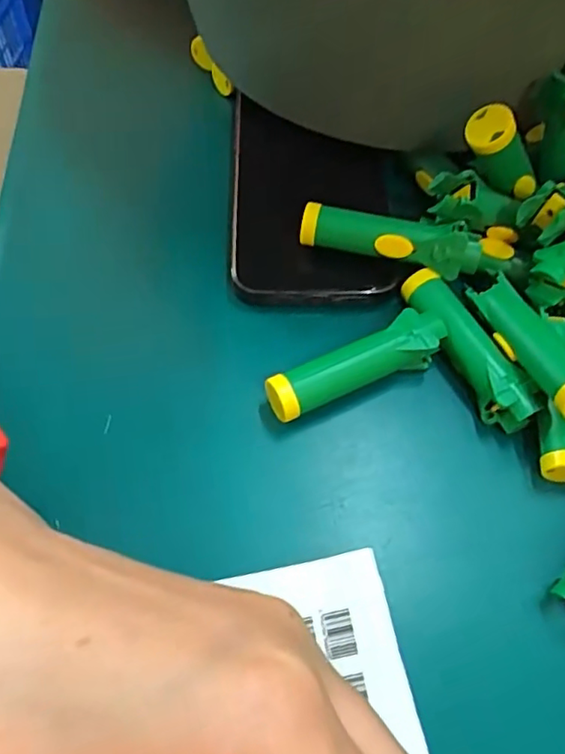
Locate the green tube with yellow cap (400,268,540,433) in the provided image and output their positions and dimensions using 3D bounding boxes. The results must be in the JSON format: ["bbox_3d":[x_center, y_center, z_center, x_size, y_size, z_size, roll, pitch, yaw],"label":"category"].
[{"bbox_3d":[0.082,-0.013,0.263,0.022,0.016,0.079,-24,63,-16],"label":"green tube with yellow cap"}]

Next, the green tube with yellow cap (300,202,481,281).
[{"bbox_3d":[0.049,-0.063,0.274,0.080,0.019,0.021,9,59,3],"label":"green tube with yellow cap"}]

